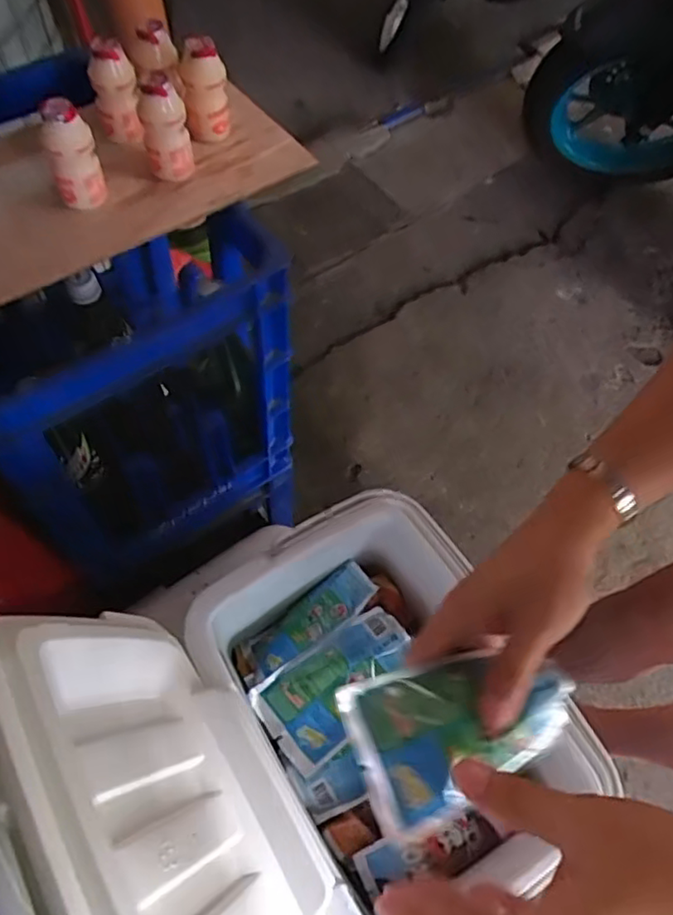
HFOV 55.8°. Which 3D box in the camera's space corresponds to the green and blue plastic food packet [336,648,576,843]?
[{"bbox_3d":[0.073,0.152,0.361,0.129,0.031,0.077,-16,63,-11],"label":"green and blue plastic food packet"}]

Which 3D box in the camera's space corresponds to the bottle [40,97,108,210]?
[{"bbox_3d":[-0.220,-0.253,0.532,0.038,0.079,0.032,-16,63,-11],"label":"bottle"}]

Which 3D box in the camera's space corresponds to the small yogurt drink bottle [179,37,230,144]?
[{"bbox_3d":[-0.123,-0.342,0.592,0.045,0.081,0.036,-8,62,-7],"label":"small yogurt drink bottle"}]

